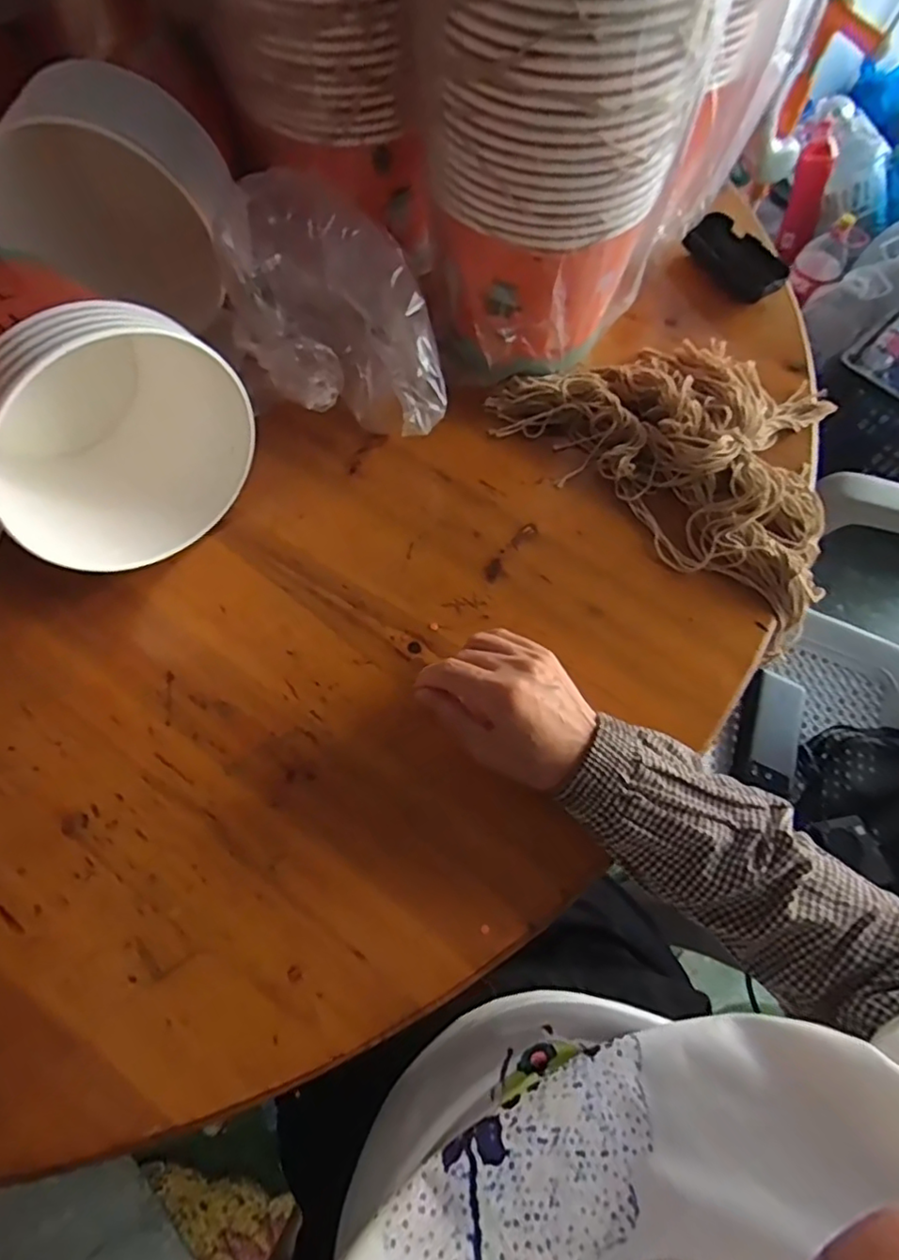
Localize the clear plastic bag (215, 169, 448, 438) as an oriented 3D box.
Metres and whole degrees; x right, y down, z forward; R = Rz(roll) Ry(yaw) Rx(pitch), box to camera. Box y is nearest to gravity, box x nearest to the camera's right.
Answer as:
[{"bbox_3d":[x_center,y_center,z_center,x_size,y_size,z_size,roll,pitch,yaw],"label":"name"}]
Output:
[{"bbox_3d":[-0.074,-0.212,0.447,0.175,0.139,0.089,28,68,10],"label":"clear plastic bag"}]

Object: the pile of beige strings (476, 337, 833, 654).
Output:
[{"bbox_3d":[0.202,-0.161,0.494,0.303,0.034,0.215,38,70,13],"label":"pile of beige strings"}]

